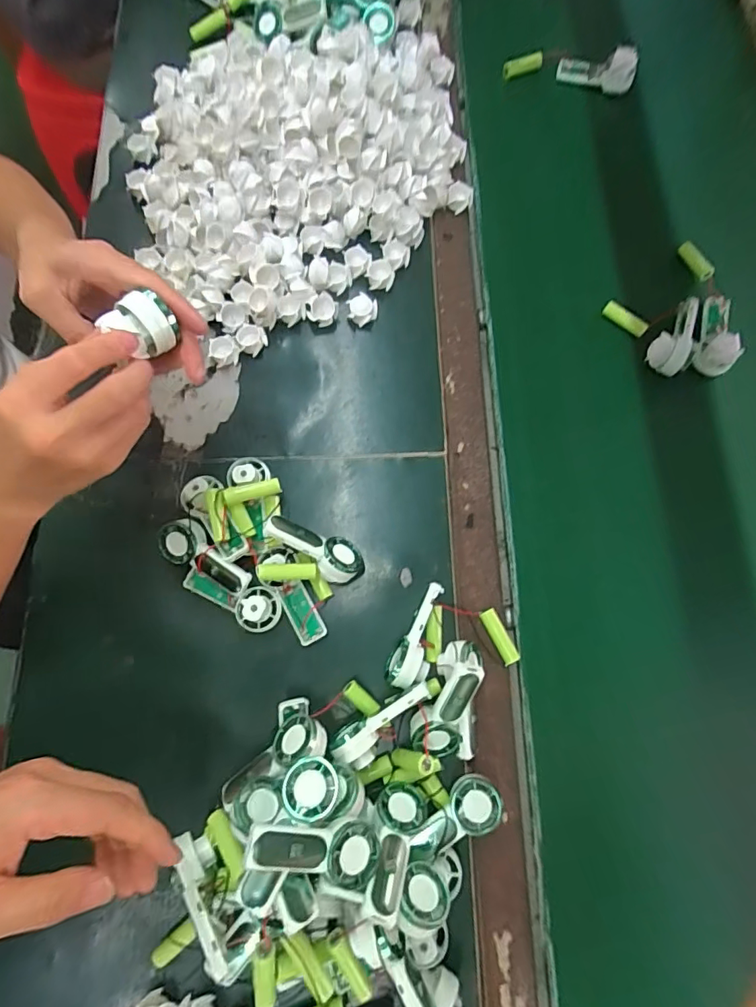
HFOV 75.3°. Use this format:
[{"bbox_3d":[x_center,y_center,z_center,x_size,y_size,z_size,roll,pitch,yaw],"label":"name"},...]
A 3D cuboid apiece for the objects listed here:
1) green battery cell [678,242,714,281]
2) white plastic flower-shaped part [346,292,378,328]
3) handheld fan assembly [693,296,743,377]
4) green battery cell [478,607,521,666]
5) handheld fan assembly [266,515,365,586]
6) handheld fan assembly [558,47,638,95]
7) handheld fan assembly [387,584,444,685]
[{"bbox_3d":[0.360,-0.276,0.556,0.017,0.013,0.050,-29,78,-7],"label":"green battery cell"},{"bbox_3d":[-0.017,-0.207,0.525,0.032,0.019,0.031,-7,76,-2],"label":"white plastic flower-shaped part"},{"bbox_3d":[0.368,-0.190,0.529,0.034,0.037,0.092,12,76,3],"label":"handheld fan assembly"},{"bbox_3d":[0.109,0.121,0.443,0.015,0.014,0.050,-25,77,-6],"label":"green battery cell"},{"bbox_3d":[-0.054,0.041,0.443,0.101,0.031,0.043,31,76,-20],"label":"handheld fan assembly"},{"bbox_3d":[0.285,-0.566,0.634,0.096,0.044,0.018,15,76,4],"label":"handheld fan assembly"},{"bbox_3d":[0.038,0.118,0.433,0.033,0.033,0.092,27,77,7],"label":"handheld fan assembly"}]

